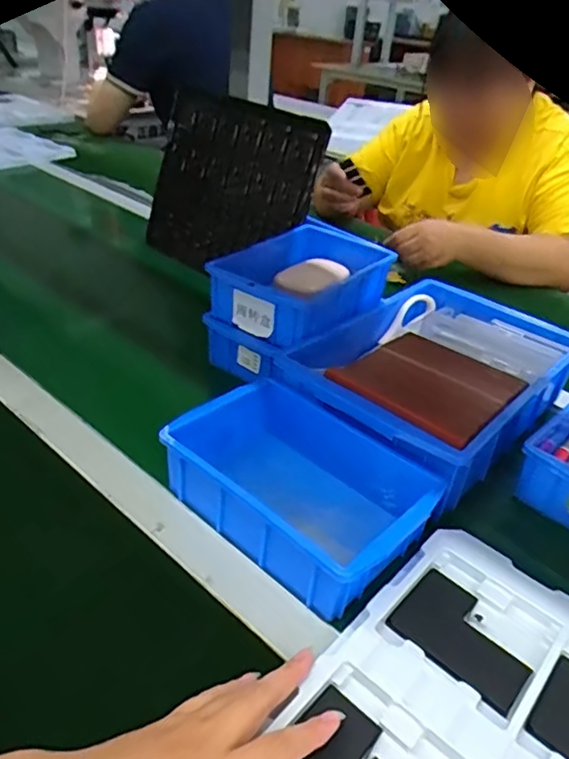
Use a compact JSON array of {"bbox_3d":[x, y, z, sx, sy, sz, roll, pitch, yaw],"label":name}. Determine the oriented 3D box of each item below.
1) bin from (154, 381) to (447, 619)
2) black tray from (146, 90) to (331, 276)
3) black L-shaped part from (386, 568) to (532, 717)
[{"bbox_3d":[0.011,0.093,0.493,0.203,0.077,0.141,29,40,31],"label":"bin"},{"bbox_3d":[-0.088,-0.293,0.904,0.326,0.252,0.042,25,15,38],"label":"black tray"},{"bbox_3d":[0.124,0.177,0.407,0.089,0.009,0.068,31,41,32],"label":"black L-shaped part"}]

